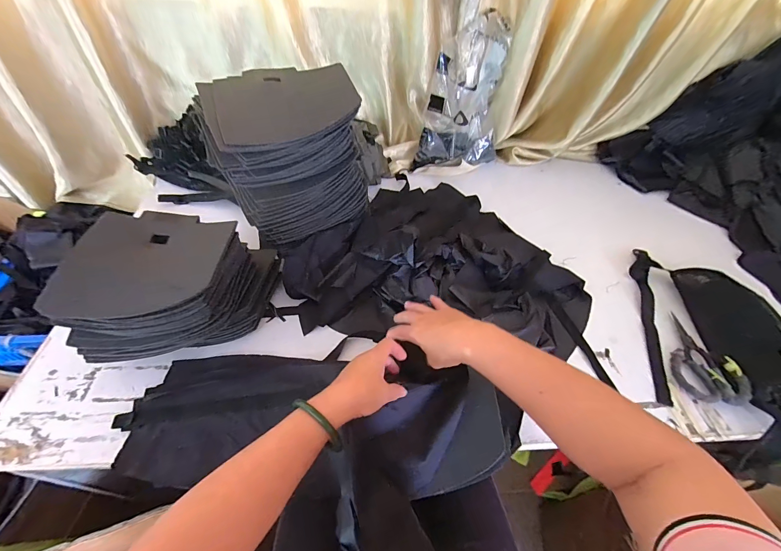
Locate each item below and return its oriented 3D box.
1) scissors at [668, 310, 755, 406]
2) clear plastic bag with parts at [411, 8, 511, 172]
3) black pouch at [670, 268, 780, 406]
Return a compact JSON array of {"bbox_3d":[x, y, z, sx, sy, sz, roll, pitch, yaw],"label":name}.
[{"bbox_3d":[0.550,0.142,0.595,0.101,0.024,0.166,6,49,2],"label":"scissors"},{"bbox_3d":[0.187,-0.476,0.893,0.248,0.350,0.130,-11,26,-13],"label":"clear plastic bag with parts"},{"bbox_3d":[0.656,0.097,0.615,0.134,0.060,0.276,7,49,3],"label":"black pouch"}]

